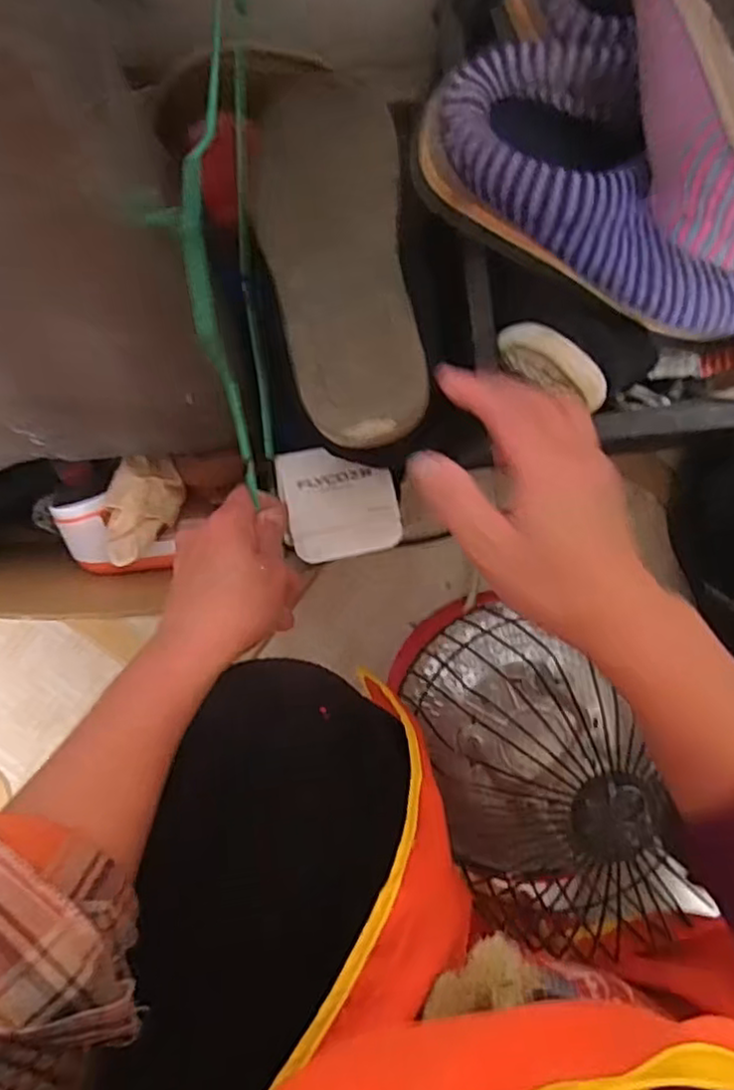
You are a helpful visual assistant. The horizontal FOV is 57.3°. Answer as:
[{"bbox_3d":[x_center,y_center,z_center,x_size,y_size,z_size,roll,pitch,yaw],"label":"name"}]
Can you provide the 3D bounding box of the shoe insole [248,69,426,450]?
[{"bbox_3d":[-0.019,-0.184,0.405,0.088,0.016,0.267,-9,71,-2],"label":"shoe insole"}]

